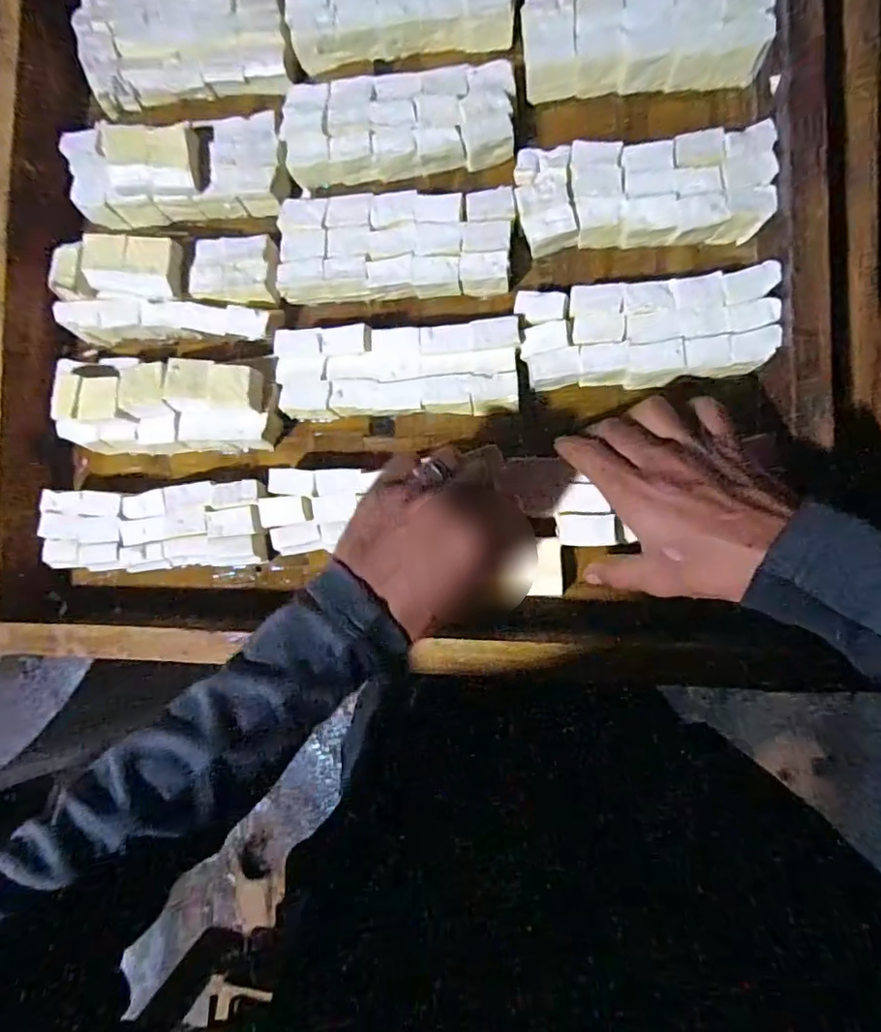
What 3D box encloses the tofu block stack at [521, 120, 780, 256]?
[{"bbox_3d":[0.139,-0.224,0.398,0.166,0.028,0.068,1,86,8],"label":"tofu block stack"}]

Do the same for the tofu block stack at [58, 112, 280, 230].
[{"bbox_3d":[-0.213,-0.272,0.446,0.180,0.043,0.073,1,86,8],"label":"tofu block stack"}]

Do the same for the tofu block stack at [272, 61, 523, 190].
[{"bbox_3d":[-0.032,-0.290,0.427,0.169,0.028,0.064,-2,86,8],"label":"tofu block stack"}]

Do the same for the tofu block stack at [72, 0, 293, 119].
[{"bbox_3d":[-0.206,-0.385,0.461,0.169,0.023,0.092,-1,86,8],"label":"tofu block stack"}]

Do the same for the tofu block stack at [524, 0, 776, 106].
[{"bbox_3d":[0.145,-0.345,0.406,0.164,0.032,0.073,-3,85,8],"label":"tofu block stack"}]

